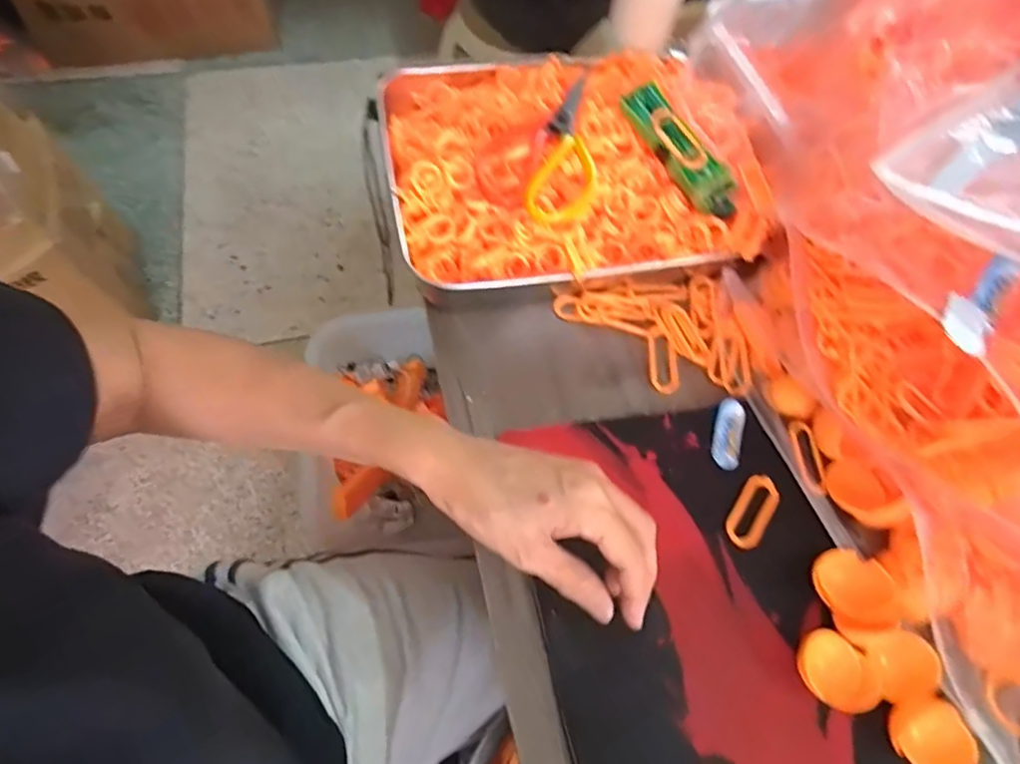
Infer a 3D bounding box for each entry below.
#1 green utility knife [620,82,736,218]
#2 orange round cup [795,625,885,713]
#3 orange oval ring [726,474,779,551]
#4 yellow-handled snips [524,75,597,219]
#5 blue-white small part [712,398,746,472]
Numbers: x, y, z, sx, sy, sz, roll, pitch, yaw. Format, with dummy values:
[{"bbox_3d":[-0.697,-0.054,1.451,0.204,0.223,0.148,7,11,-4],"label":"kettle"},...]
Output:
[{"bbox_3d":[0.134,-0.180,0.463,0.034,0.017,0.121,-34,85,-20],"label":"green utility knife"},{"bbox_3d":[0.194,0.174,0.356,0.047,0.022,0.038,37,65,15],"label":"orange round cup"},{"bbox_3d":[0.171,0.091,0.416,0.025,0.005,0.056,32,64,13],"label":"orange oval ring"},{"bbox_3d":[0.050,-0.186,0.461,0.045,0.011,0.151,14,61,3],"label":"yellow-handled snips"},{"bbox_3d":[0.164,0.038,0.443,0.020,0.005,0.056,17,62,5],"label":"blue-white small part"}]

